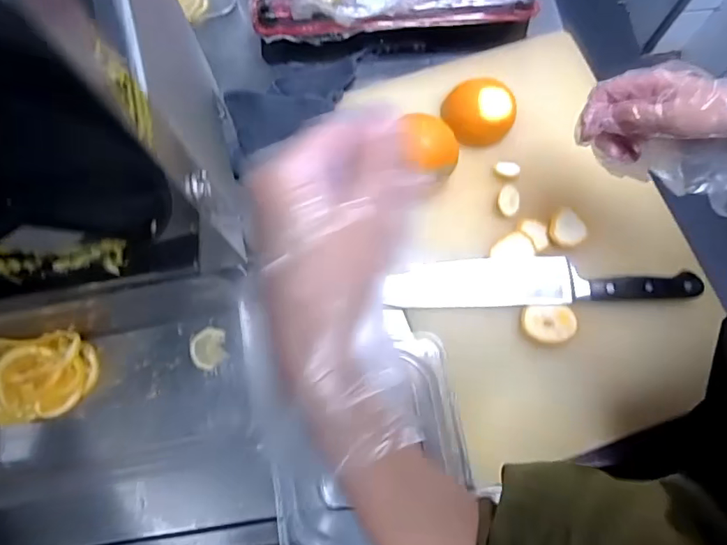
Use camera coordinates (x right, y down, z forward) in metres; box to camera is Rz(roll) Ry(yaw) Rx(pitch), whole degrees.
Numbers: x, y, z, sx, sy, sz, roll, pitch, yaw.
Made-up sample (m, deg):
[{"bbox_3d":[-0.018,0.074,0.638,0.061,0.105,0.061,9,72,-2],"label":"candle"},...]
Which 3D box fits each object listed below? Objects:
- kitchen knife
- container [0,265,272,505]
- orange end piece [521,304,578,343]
[{"bbox_3d":[0.184,0.009,0.506,0.318,0.025,0.051,-1,74,1],"label":"kitchen knife"},{"bbox_3d":[-0.242,0.108,0.455,0.300,0.102,0.160,-12,75,-2],"label":"container"},{"bbox_3d":[0.192,0.052,0.489,0.053,0.008,0.039,-1,74,1],"label":"orange end piece"}]

